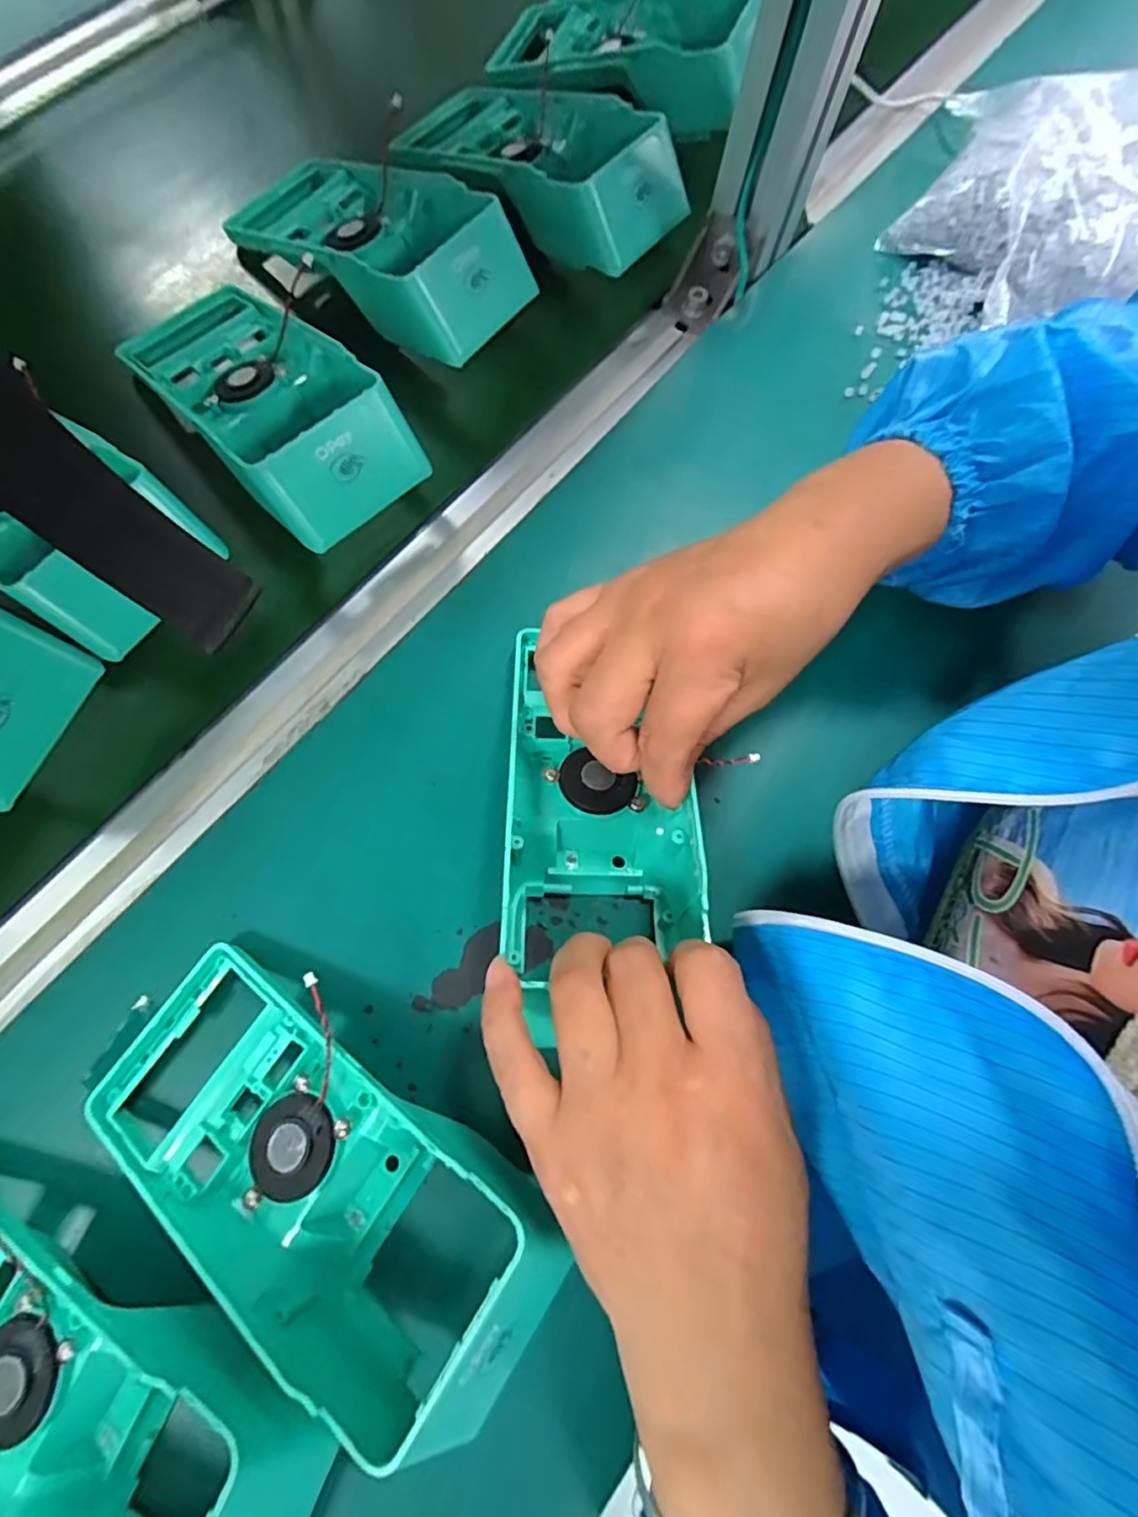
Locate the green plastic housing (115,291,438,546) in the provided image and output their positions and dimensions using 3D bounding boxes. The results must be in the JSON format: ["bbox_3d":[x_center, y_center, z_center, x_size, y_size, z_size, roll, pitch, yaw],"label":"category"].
[{"bbox_3d":[-0.163,-0.195,0.322,0.082,0.054,0.190,-41,79,-12],"label":"green plastic housing"}]

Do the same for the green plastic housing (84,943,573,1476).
[{"bbox_3d":[-0.093,0.154,0.226,0.189,0.045,0.087,31,75,7],"label":"green plastic housing"}]

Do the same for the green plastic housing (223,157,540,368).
[{"bbox_3d":[-0.113,-0.300,0.353,0.181,0.057,0.085,37,76,9],"label":"green plastic housing"}]

